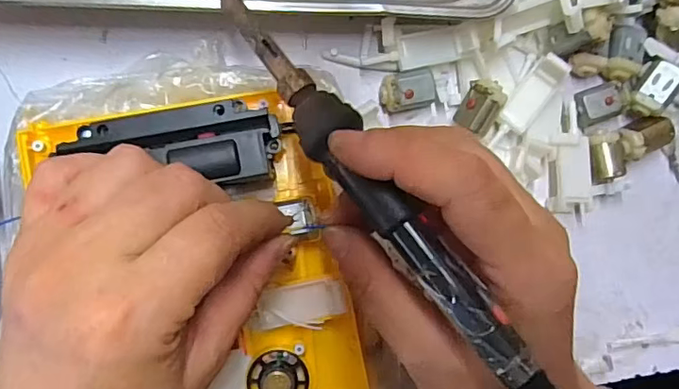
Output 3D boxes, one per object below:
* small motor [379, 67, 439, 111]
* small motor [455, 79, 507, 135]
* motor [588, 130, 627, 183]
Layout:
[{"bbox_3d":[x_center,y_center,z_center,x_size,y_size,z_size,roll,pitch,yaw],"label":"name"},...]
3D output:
[{"bbox_3d":[0.036,-0.054,0.280,0.029,0.015,0.019,-14,92,-5],"label":"small motor"},{"bbox_3d":[0.074,-0.046,0.274,0.018,0.013,0.026,35,110,17],"label":"small motor"},{"bbox_3d":[0.143,-0.020,0.288,0.018,0.015,0.028,-1,91,-5],"label":"motor"}]

